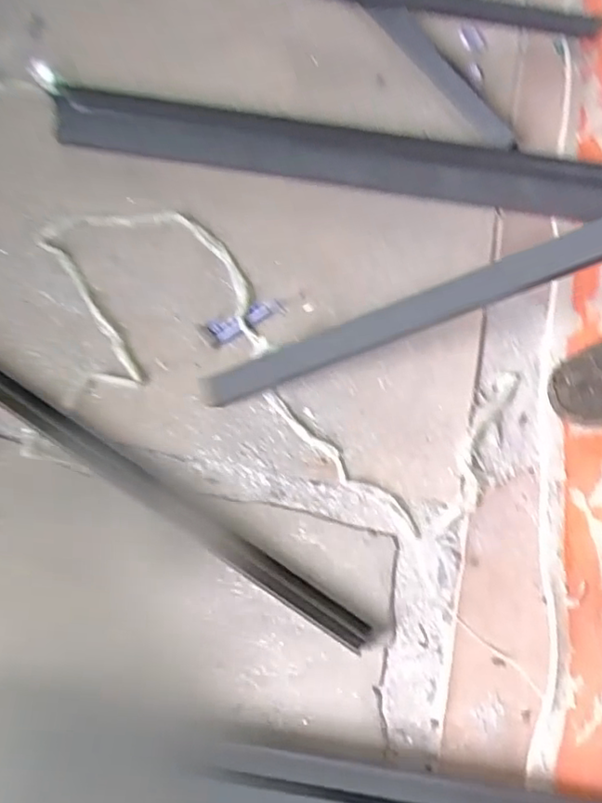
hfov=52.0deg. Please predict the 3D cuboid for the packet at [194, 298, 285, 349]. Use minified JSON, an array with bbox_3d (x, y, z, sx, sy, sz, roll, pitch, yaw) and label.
[{"bbox_3d":[-0.070,-0.095,0.729,0.101,0.008,0.031,-26,81,-7],"label":"packet"}]

